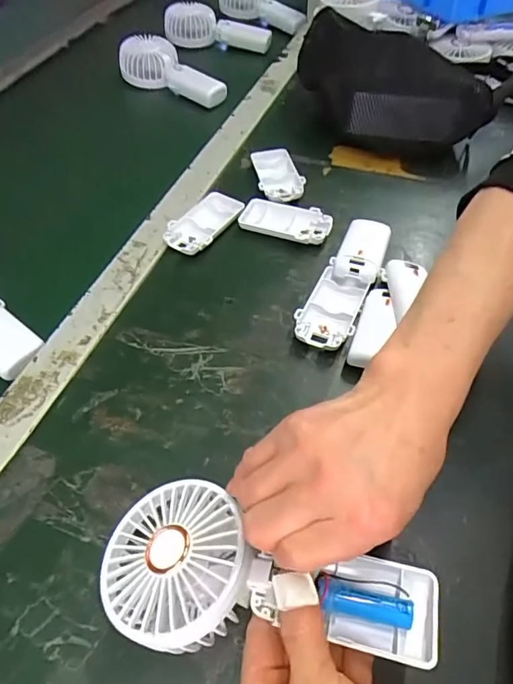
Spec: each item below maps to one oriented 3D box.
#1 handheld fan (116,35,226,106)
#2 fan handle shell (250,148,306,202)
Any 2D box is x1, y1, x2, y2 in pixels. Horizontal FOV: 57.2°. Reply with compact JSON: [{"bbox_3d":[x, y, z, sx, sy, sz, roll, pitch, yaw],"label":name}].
[{"bbox_3d":[-0.119,-0.405,0.706,0.179,0.052,0.079,34,60,23],"label":"handheld fan"},{"bbox_3d":[0.025,-0.196,0.550,0.048,0.017,0.091,-7,53,-5],"label":"fan handle shell"}]

